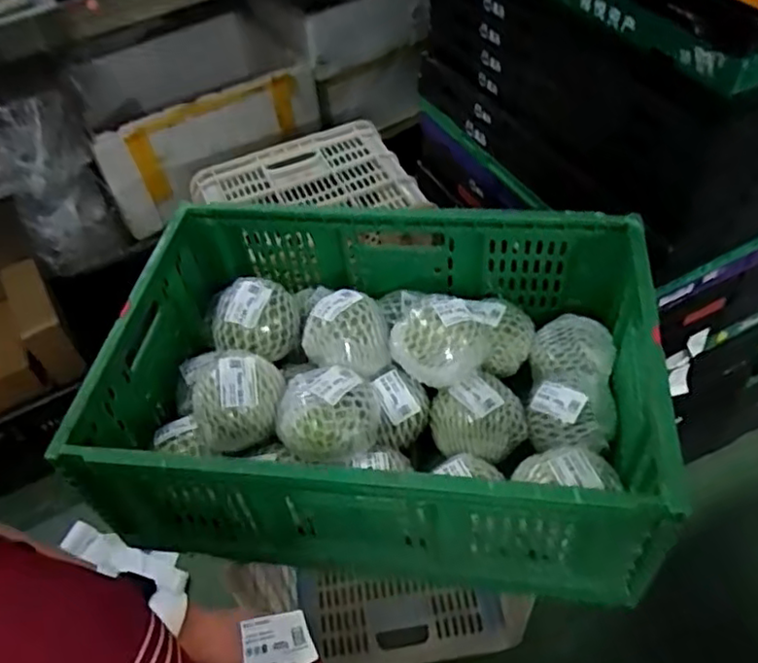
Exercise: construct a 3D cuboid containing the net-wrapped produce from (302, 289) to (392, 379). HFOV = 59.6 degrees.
[{"bbox_3d":[-0.041,0.005,0.822,0.107,0.081,0.097,-12,49,-4],"label":"net-wrapped produce"}]

